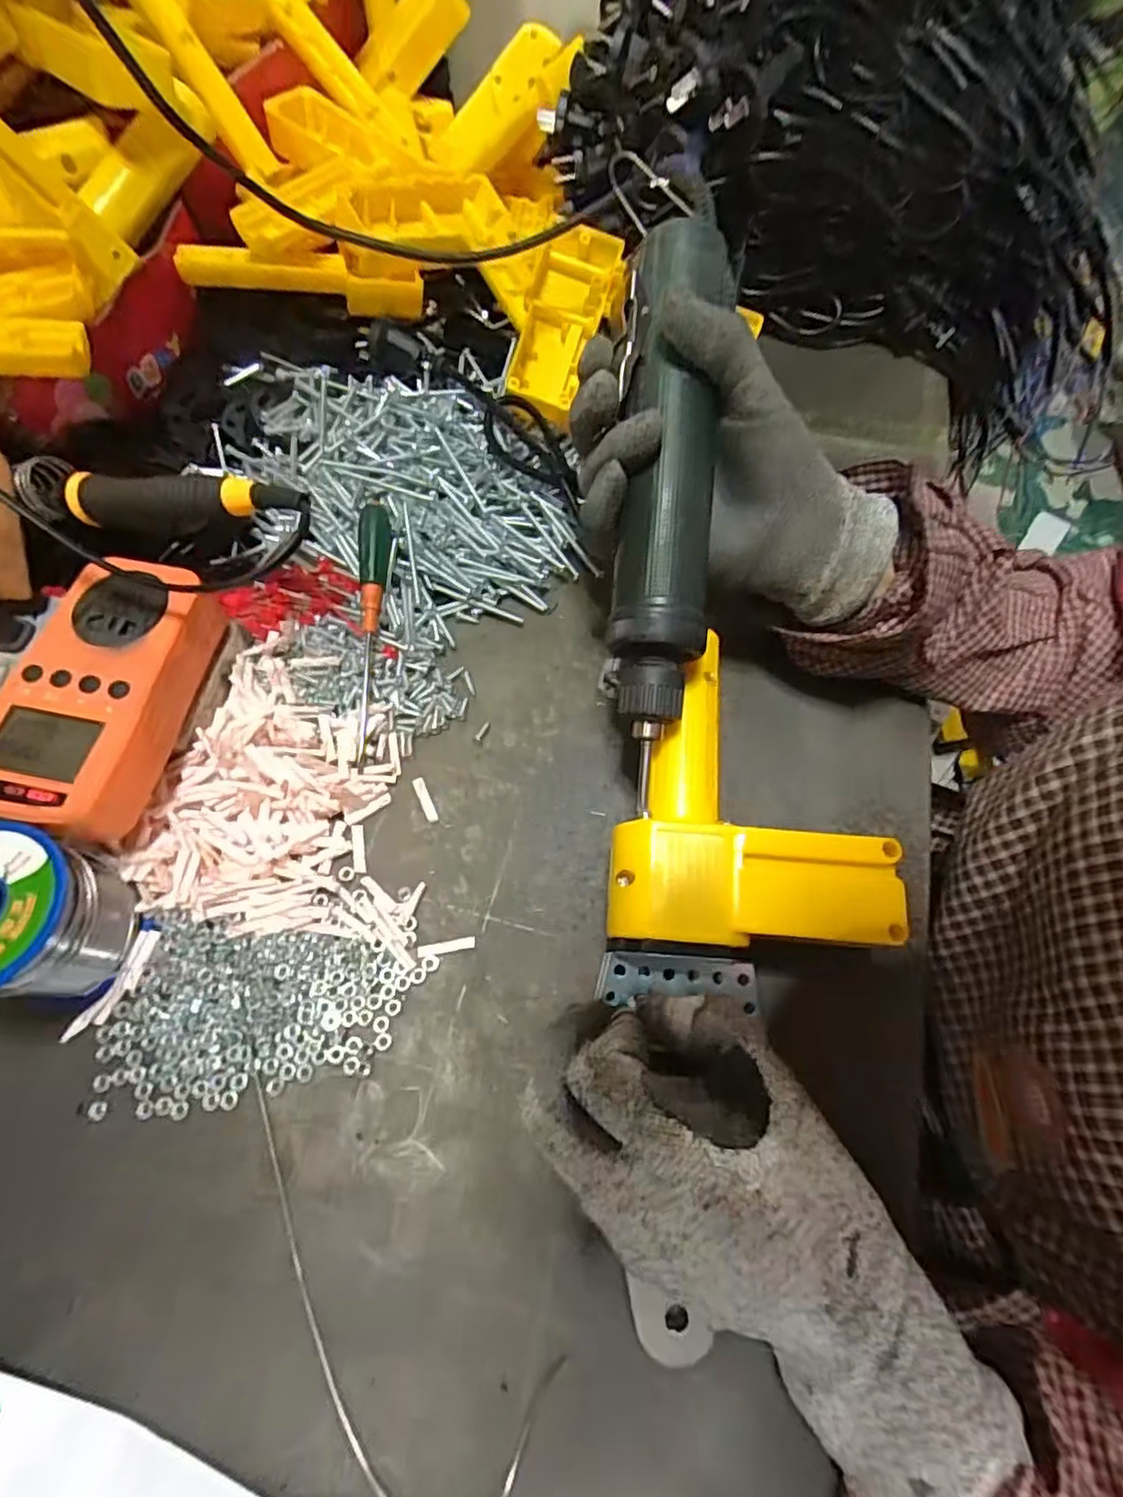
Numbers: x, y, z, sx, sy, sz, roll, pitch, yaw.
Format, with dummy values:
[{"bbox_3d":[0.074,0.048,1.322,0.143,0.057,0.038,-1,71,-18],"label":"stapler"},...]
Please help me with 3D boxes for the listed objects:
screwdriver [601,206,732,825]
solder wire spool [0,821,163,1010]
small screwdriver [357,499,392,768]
[{"bbox_3d":[0.044,-0.100,0.277,0.040,0.036,0.238,3,91,2],"label":"screwdriver"},{"bbox_3d":[-0.223,0.071,0.270,0.061,0.060,0.063,15,66,7],"label":"solder wire spool"},{"bbox_3d":[-0.104,-0.069,0.349,0.017,0.017,0.154,0,77,0],"label":"small screwdriver"}]

